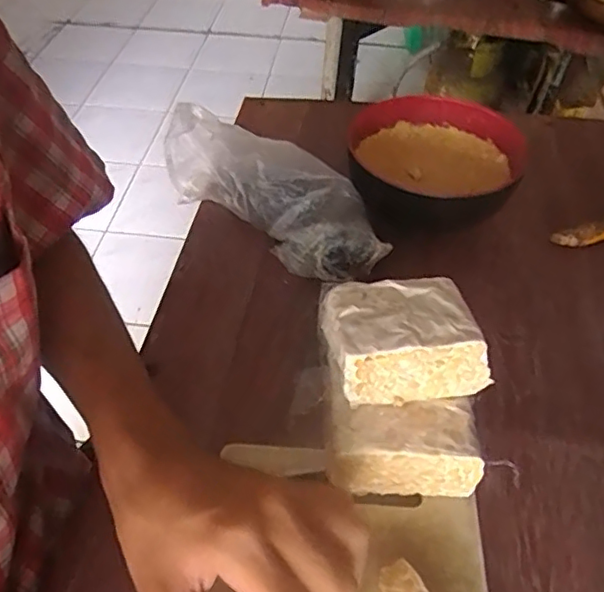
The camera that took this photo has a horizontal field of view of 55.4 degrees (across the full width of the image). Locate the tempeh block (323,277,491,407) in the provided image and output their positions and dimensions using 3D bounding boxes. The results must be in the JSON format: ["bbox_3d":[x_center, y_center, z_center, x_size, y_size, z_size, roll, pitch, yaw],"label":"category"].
[{"bbox_3d":[0.057,0.024,0.330,0.083,0.039,0.061,-7,48,-7],"label":"tempeh block"}]

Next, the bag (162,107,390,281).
[{"bbox_3d":[-0.019,-0.079,0.464,0.201,0.071,0.067,31,54,24],"label":"bag"}]

